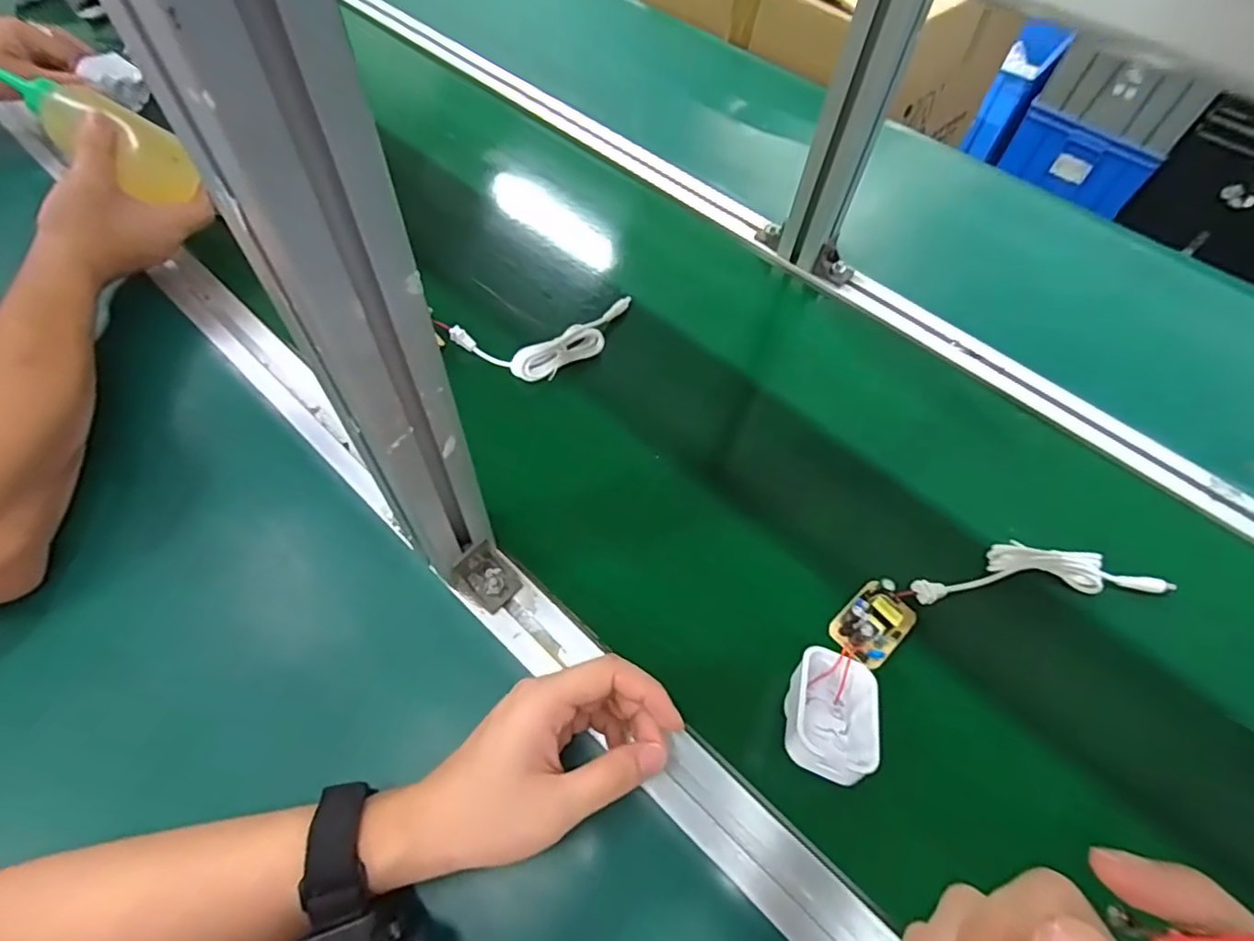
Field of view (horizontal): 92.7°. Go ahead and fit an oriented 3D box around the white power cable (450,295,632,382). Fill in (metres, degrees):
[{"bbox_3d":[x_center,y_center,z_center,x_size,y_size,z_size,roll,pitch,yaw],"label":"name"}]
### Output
[{"bbox_3d":[-0.063,-0.110,0.514,0.157,0.023,0.063,-14,63,-18],"label":"white power cable"}]

